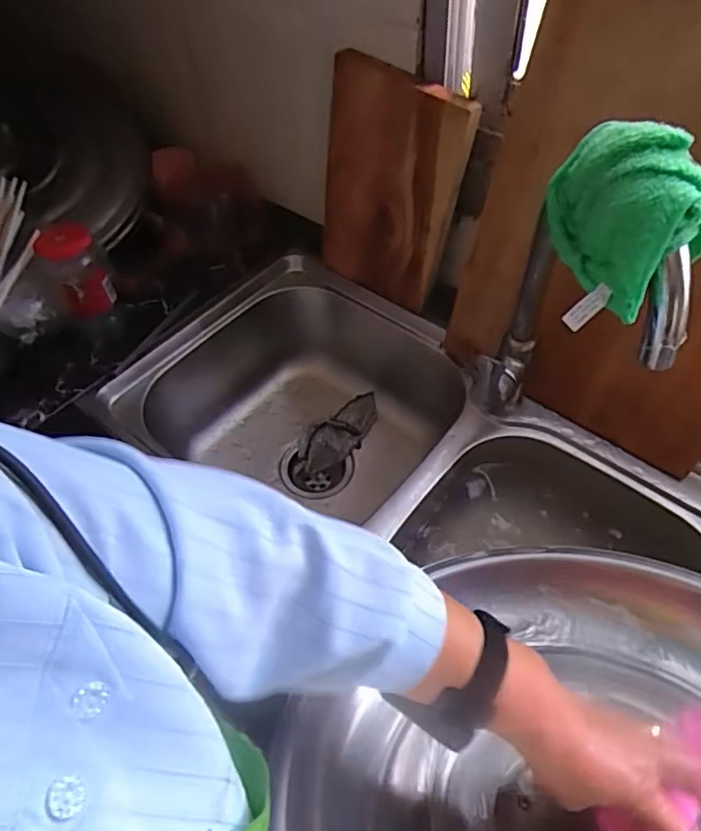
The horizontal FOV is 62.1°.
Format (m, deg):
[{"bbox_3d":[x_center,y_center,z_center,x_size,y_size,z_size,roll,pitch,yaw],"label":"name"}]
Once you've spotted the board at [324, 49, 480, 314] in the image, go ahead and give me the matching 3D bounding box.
[{"bbox_3d":[0.045,-0.276,0.744,0.170,0.301,0.027,24,60,10],"label":"board"}]

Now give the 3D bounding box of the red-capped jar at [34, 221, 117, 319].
[{"bbox_3d":[-0.322,-0.165,0.702,0.056,0.132,0.053,-2,52,2],"label":"red-capped jar"}]

